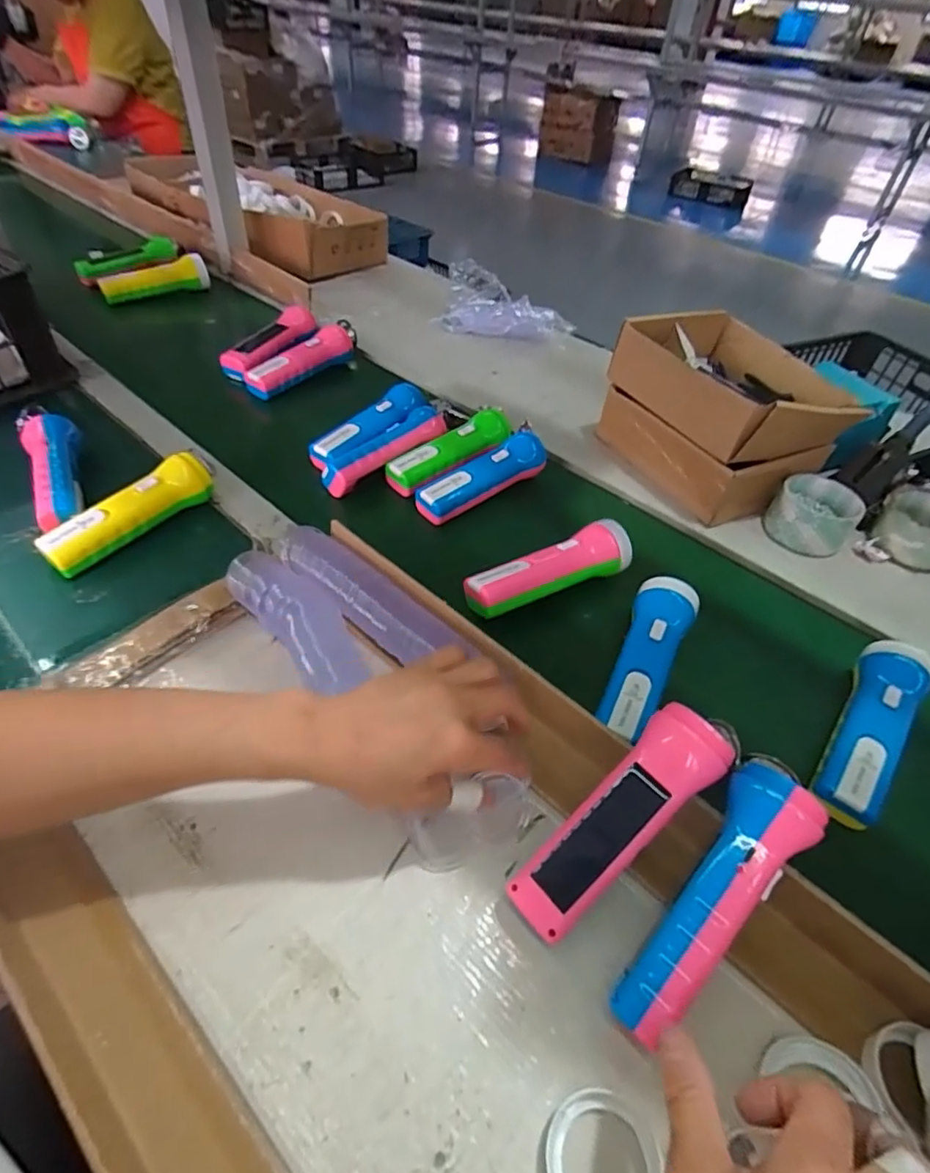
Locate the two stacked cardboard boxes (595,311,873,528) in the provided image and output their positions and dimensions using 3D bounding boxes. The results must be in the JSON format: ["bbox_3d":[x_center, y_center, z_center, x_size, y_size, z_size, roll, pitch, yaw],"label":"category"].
[{"bbox_3d":[0.307,-0.209,0.693,0.196,0.137,0.224,-18,50,-21],"label":"two stacked cardboard boxes"}]

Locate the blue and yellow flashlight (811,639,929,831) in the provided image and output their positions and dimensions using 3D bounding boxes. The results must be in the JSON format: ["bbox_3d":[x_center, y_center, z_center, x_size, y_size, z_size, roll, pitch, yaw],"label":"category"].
[{"bbox_3d":[0.317,0.109,0.459,0.047,0.045,0.173,33,53,25],"label":"blue and yellow flashlight"}]

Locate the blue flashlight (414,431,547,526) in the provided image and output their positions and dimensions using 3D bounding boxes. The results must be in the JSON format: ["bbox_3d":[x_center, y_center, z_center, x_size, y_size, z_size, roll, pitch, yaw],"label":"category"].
[{"bbox_3d":[0.022,-0.120,0.640,0.167,0.037,0.046,-31,56,-30],"label":"blue flashlight"}]

